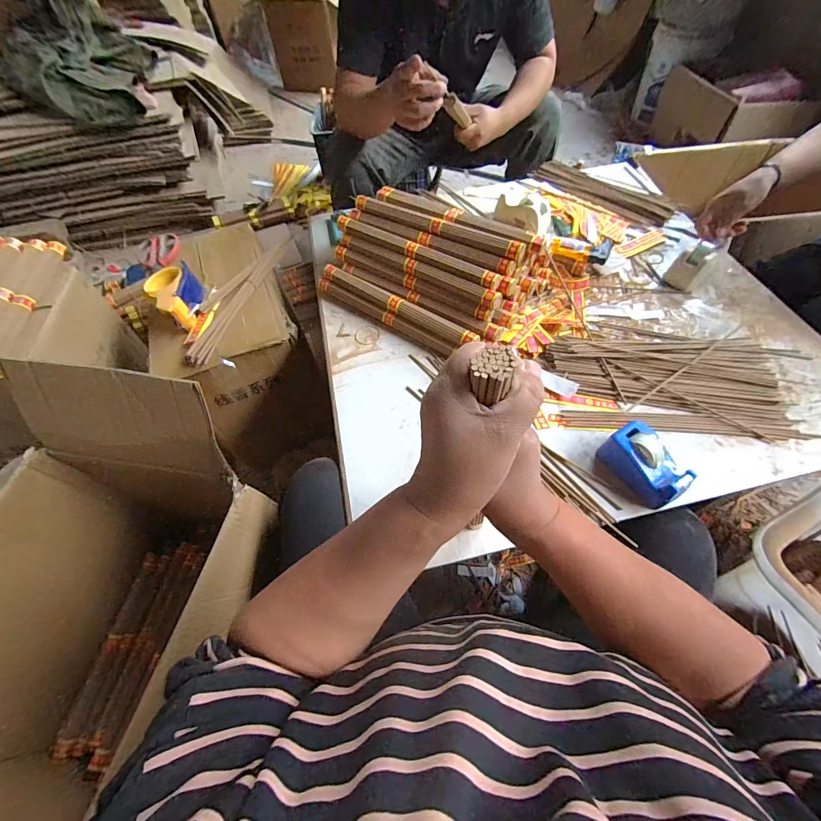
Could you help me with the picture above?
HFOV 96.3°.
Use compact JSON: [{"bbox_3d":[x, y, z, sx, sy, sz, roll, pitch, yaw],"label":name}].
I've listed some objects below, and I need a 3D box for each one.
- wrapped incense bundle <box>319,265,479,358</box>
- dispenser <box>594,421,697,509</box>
[{"bbox_3d":[-0.030,-0.171,0.637,0.317,0.045,0.043,31,65,20],"label":"wrapped incense bundle"},{"bbox_3d":[0.290,0.073,0.467,0.065,0.054,0.098,-21,60,-9],"label":"dispenser"}]

